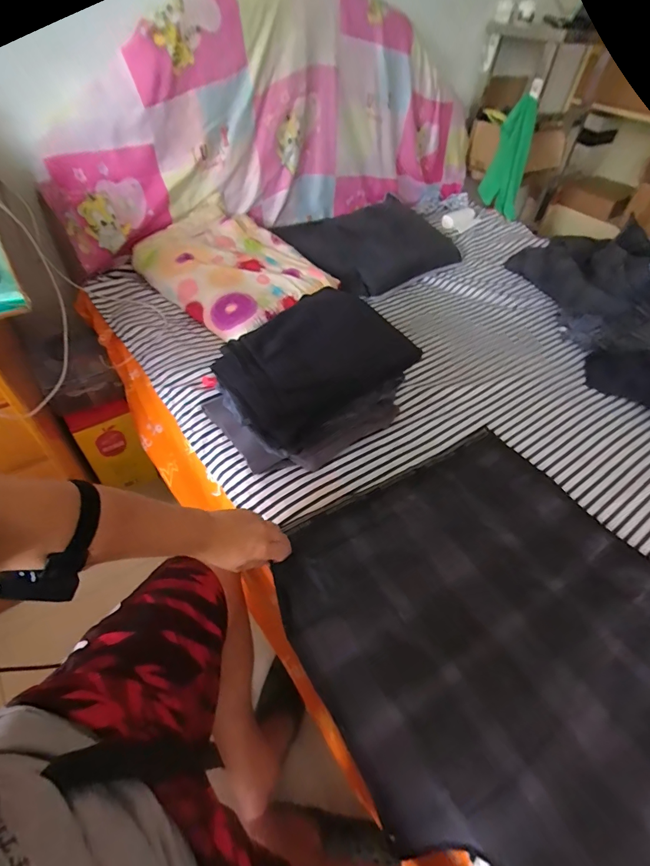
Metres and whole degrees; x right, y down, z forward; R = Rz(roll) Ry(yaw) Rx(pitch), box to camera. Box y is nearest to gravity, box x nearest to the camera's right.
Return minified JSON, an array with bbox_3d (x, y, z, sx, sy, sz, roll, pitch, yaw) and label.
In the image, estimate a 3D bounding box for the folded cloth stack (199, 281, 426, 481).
[{"bbox_3d":[-0.034,-0.108,0.793,0.341,0.210,0.254,-28,55,-27],"label":"folded cloth stack"}]

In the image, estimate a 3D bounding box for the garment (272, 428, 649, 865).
[{"bbox_3d":[0.300,0.313,0.571,0.568,0.051,0.681,-23,53,-24],"label":"garment"}]

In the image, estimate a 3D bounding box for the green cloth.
[{"bbox_3d":[0.696,-1.016,1.508,0.160,0.351,0.084,18,50,11],"label":"green cloth"}]

